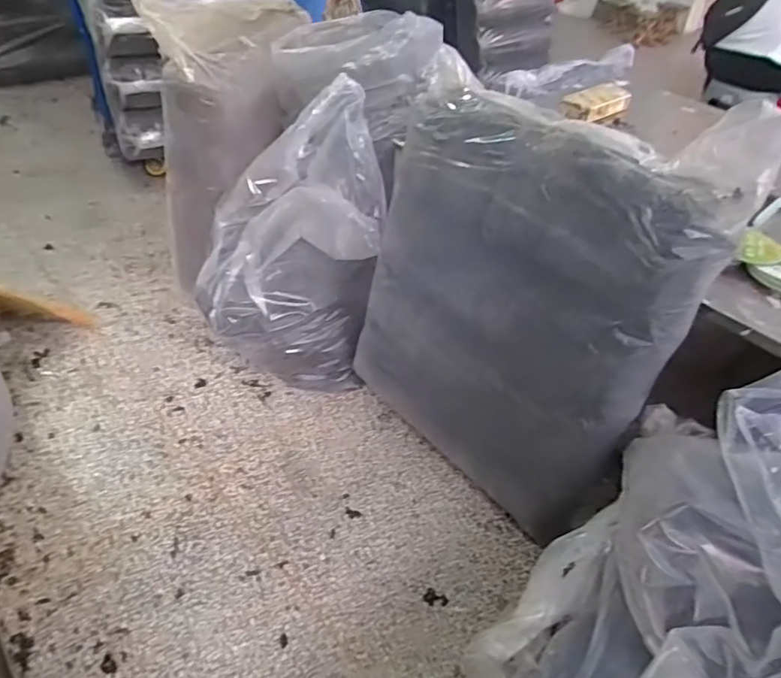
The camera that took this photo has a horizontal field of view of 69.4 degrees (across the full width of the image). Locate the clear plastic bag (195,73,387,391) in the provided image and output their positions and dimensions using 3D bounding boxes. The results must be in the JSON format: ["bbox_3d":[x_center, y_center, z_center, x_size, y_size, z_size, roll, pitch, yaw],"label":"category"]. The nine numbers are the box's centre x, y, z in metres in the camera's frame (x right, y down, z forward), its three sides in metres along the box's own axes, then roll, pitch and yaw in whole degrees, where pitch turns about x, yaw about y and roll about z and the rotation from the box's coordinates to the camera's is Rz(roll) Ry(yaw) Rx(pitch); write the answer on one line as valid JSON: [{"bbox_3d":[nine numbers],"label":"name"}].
[{"bbox_3d":[-0.294,-0.268,1.641,0.525,0.721,0.429,1,42,-5],"label":"clear plastic bag"}]

